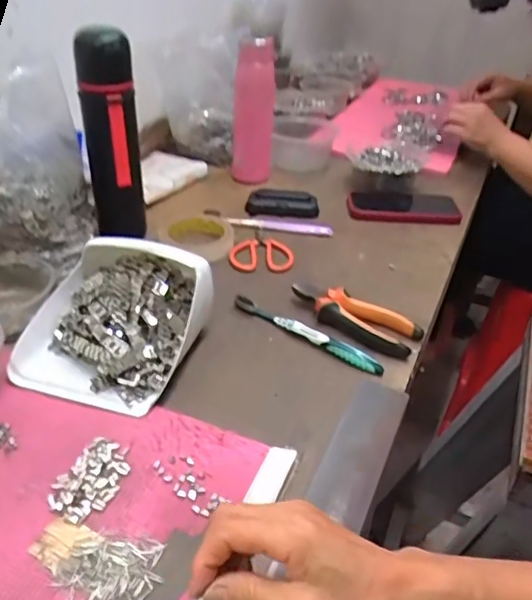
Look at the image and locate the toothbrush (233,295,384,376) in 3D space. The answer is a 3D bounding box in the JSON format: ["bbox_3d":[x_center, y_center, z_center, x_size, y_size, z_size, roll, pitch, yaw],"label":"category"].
[{"bbox_3d":[0.043,0.035,0.610,0.182,0.023,0.013,24,40,28],"label":"toothbrush"}]

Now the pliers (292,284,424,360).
[{"bbox_3d":[0.097,0.019,0.632,0.147,0.028,0.050,24,40,28],"label":"pliers"}]

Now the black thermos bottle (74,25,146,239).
[{"bbox_3d":[-0.186,-0.191,0.692,0.063,0.237,0.055,-8,36,-15],"label":"black thermos bottle"}]

